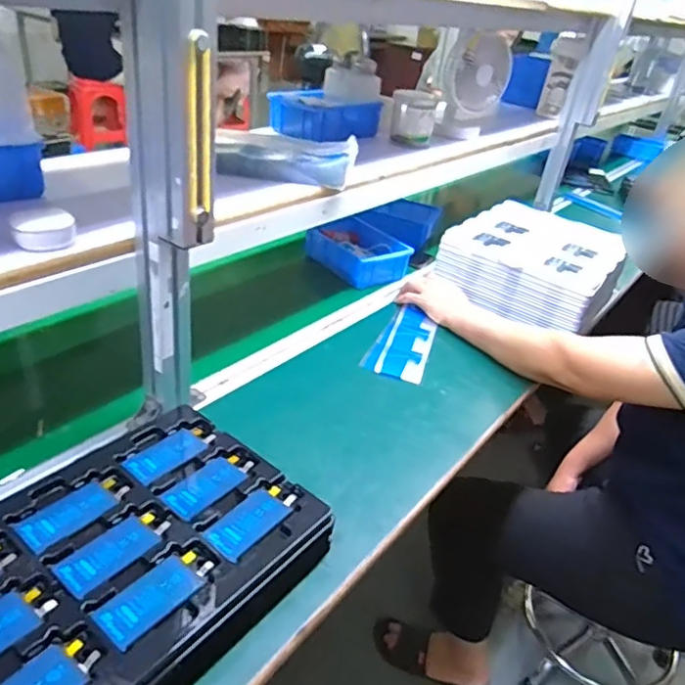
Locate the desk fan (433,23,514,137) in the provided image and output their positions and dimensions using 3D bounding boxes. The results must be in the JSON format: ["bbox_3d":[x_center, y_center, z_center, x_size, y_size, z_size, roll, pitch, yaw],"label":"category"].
[{"bbox_3d":[0.270,-0.520,1.192,0.125,0.213,0.124,13,32,9],"label":"desk fan"}]

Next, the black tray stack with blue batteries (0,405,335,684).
[{"bbox_3d":[-0.204,0.200,0.519,0.239,0.050,0.343,27,37,28],"label":"black tray stack with blue batteries"}]

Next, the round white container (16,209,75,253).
[{"bbox_3d":[-0.296,-0.114,0.581,0.053,0.026,0.050,5,32,-3],"label":"round white container"}]

